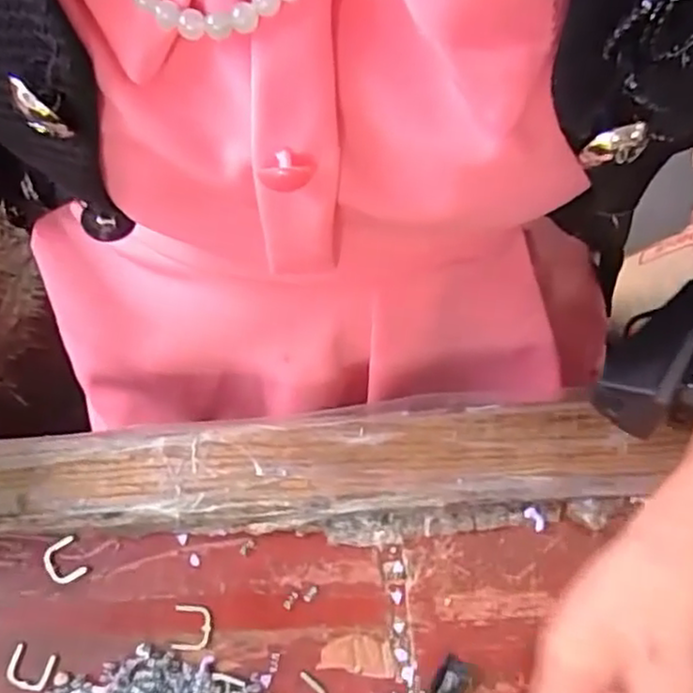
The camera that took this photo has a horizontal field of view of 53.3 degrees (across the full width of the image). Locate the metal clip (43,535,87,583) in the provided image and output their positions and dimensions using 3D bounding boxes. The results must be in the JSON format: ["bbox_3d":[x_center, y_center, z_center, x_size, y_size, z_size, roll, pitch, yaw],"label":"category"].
[{"bbox_3d":[-0.132,0.101,0.322,0.017,0.004,0.019,-32,74,-11],"label":"metal clip"}]

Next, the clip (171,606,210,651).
[{"bbox_3d":[-0.070,0.127,0.312,0.017,0.004,0.018,2,70,0],"label":"clip"}]

